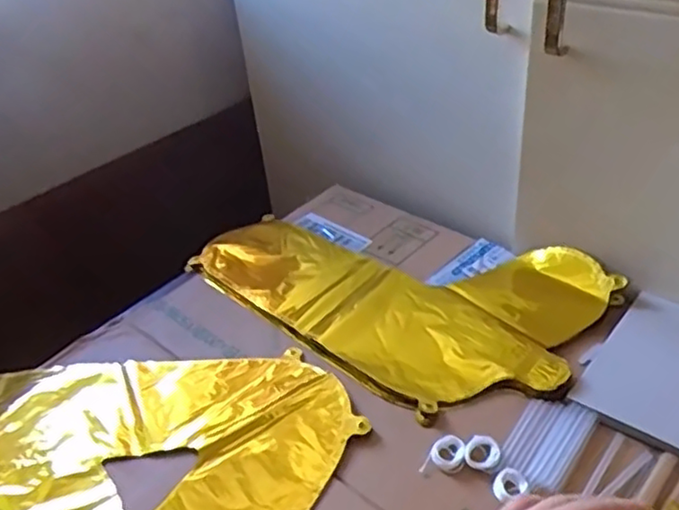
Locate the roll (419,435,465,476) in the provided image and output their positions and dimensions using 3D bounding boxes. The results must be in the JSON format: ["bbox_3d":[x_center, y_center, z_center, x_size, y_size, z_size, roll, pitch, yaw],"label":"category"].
[{"bbox_3d":[0.081,0.153,0.509,0.027,0.005,0.037,20,45,30],"label":"roll"}]

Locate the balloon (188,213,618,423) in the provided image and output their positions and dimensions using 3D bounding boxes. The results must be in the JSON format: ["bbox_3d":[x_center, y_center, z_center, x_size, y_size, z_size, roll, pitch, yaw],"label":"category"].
[{"bbox_3d":[0.053,0.017,0.678,0.384,0.011,0.233,29,50,37],"label":"balloon"}]

